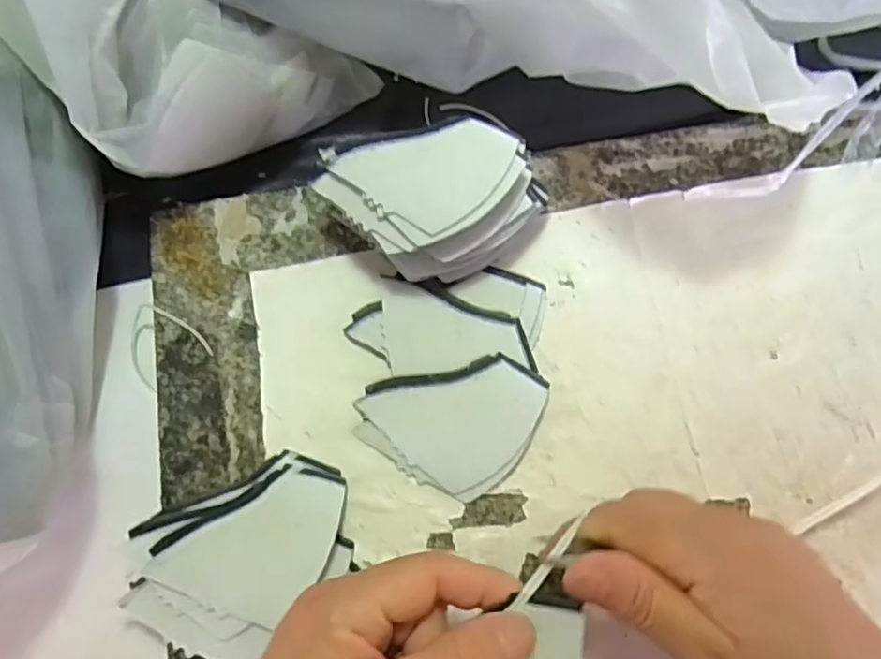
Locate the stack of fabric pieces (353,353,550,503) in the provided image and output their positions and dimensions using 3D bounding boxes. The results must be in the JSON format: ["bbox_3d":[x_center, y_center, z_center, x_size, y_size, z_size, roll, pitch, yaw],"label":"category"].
[{"bbox_3d":[0.006,0.043,0.321,0.083,0.012,0.076,31,77,8],"label":"stack of fabric pieces"}]

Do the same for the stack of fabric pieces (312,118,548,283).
[{"bbox_3d":[-0.001,-0.067,0.333,0.114,0.053,0.073,-15,75,-4],"label":"stack of fabric pieces"}]

